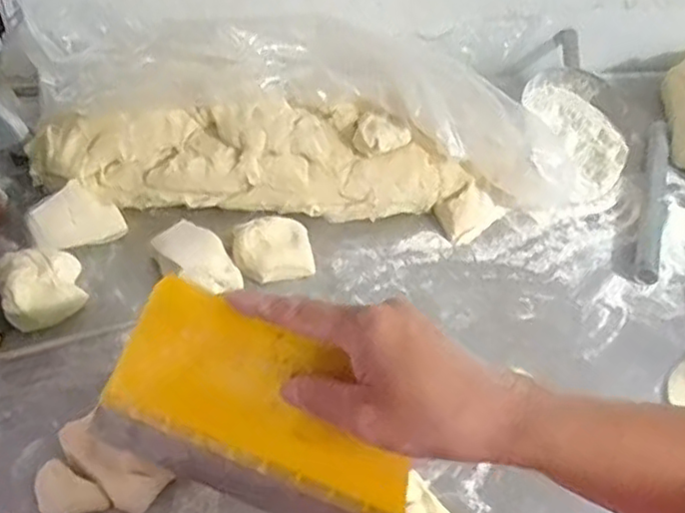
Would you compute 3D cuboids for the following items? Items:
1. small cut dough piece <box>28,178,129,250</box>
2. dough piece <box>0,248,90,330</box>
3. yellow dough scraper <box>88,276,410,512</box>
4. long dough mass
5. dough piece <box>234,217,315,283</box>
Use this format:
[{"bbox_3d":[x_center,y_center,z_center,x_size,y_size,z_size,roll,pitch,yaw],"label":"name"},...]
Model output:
[{"bbox_3d":[-0.281,-0.041,0.727,0.084,0.015,0.071,-29,99,-21],"label":"small cut dough piece"},{"bbox_3d":[-0.293,0.028,0.669,0.075,0.039,0.072,3,47,-3],"label":"dough piece"},{"bbox_3d":[-0.045,0.090,0.389,0.187,0.120,0.011,21,26,8],"label":"yellow dough scraper"},{"bbox_3d":[-0.079,-0.115,0.793,0.524,0.091,0.128,5,47,-2],"label":"long dough mass"},{"bbox_3d":[-0.073,-0.008,0.732,0.079,0.047,0.062,-6,48,-11],"label":"dough piece"}]

